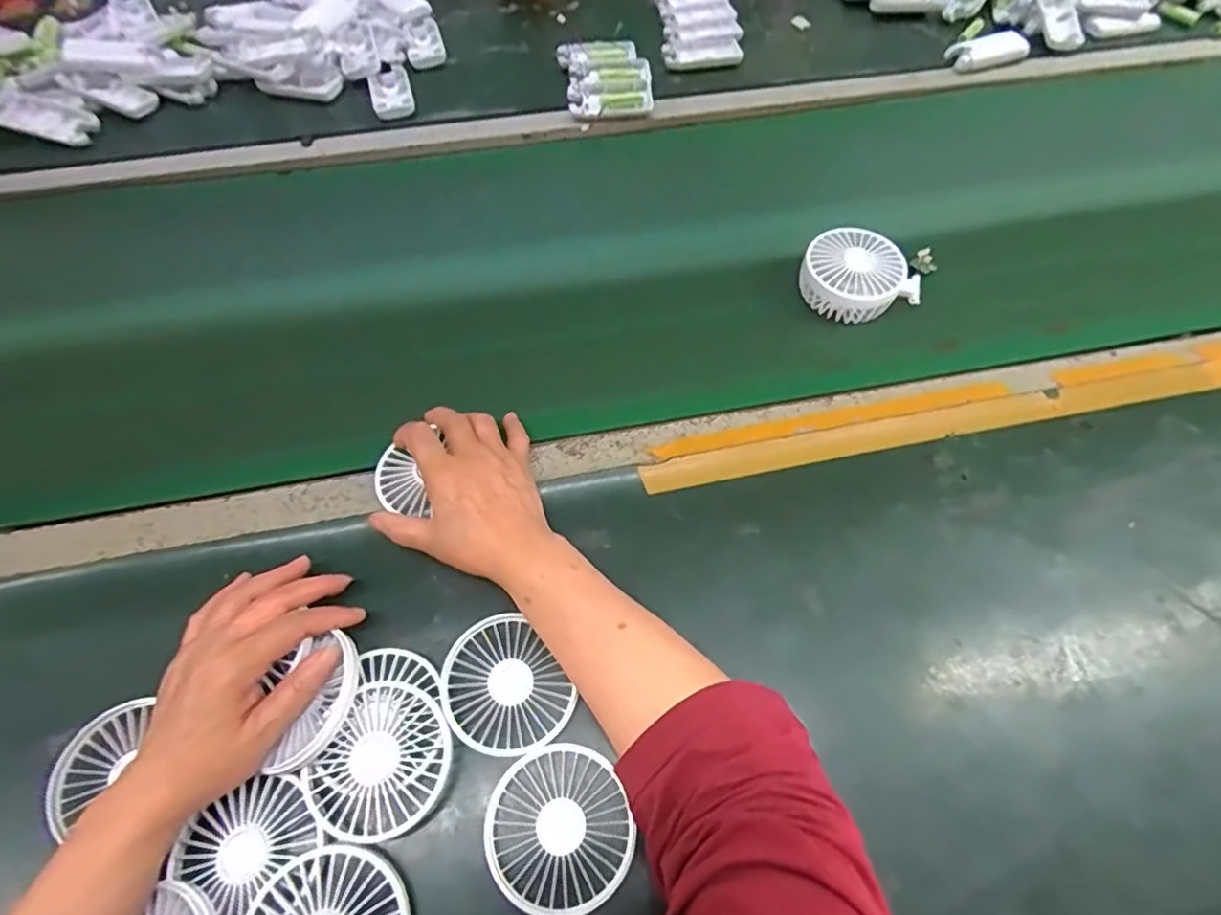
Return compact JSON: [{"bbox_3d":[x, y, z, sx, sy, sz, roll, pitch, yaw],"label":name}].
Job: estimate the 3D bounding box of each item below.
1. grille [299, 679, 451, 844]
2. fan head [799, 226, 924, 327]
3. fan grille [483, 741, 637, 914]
[{"bbox_3d":[-0.140,0.189,0.386,0.076,0.017,0.087,29,65,10],"label":"grille"},{"bbox_3d":[0.227,-0.163,0.577,0.088,0.043,0.092,-34,65,-17],"label":"fan head"},{"bbox_3d":[-0.032,0.224,0.379,0.083,0.008,0.086,0,60,1],"label":"fan grille"}]

